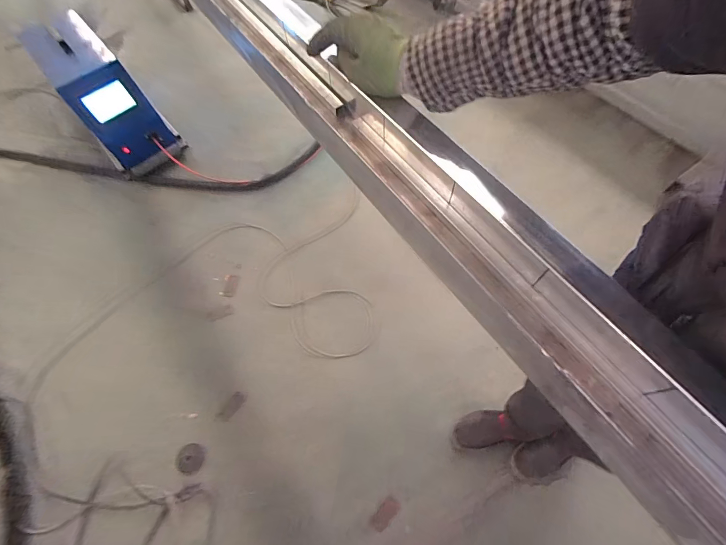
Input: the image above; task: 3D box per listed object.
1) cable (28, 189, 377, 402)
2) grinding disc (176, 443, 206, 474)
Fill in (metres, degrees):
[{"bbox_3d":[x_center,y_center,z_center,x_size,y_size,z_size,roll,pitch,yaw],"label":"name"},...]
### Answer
[{"bbox_3d":[-0.567,0.027,1.349,1.181,0.026,0.674,-7,63,0],"label":"cable"},{"bbox_3d":[-0.530,0.570,1.084,0.078,0.017,0.079,-1,63,3],"label":"grinding disc"}]

